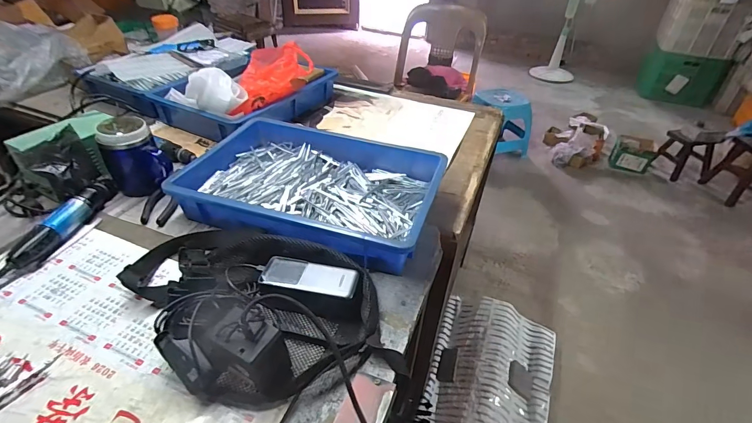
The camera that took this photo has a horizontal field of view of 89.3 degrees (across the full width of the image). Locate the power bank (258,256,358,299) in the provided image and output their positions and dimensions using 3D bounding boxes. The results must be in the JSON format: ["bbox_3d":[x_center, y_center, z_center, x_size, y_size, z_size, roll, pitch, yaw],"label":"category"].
[{"bbox_3d":[-0.091,0.091,0.526,0.128,0.014,0.052,8,38,6],"label":"power bank"}]

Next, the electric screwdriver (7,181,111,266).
[{"bbox_3d":[-0.519,0.011,0.636,0.039,0.035,0.207,5,38,2],"label":"electric screwdriver"}]

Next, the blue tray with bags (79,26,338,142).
[{"bbox_3d":[-0.442,-0.389,1.036,0.523,0.160,0.426,19,41,19],"label":"blue tray with bags"}]

